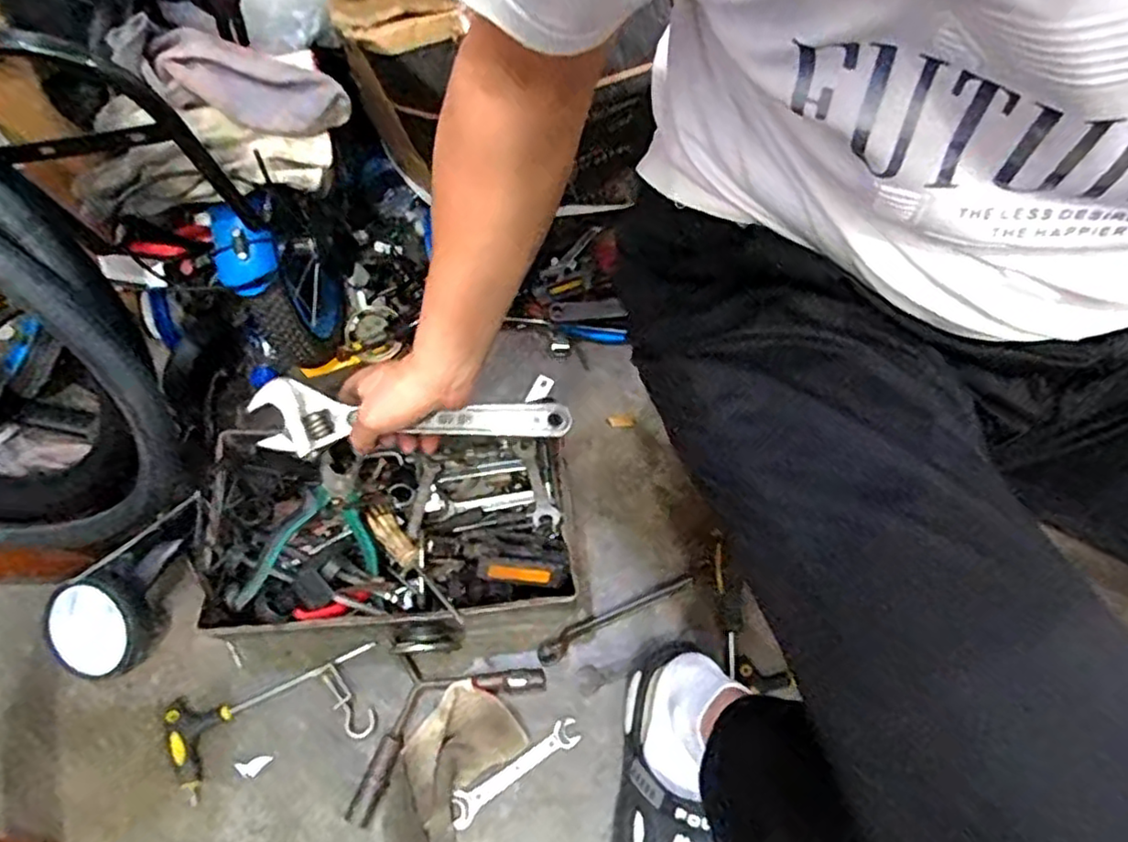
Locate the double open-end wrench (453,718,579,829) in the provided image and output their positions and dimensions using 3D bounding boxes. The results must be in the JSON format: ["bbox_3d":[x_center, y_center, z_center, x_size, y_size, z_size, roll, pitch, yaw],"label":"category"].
[{"bbox_3d":[-0.048,0.348,0.676,0.143,0.005,0.029,-29,69,-15],"label":"double open-end wrench"}]

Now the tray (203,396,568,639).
[{"bbox_3d":[-0.178,0.124,0.712,0.349,0.122,0.207,-6,65,-5],"label":"tray"}]

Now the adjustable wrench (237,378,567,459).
[{"bbox_3d":[-0.139,0.000,0.622,0.284,0.025,0.055,2,64,-2],"label":"adjustable wrench"}]

